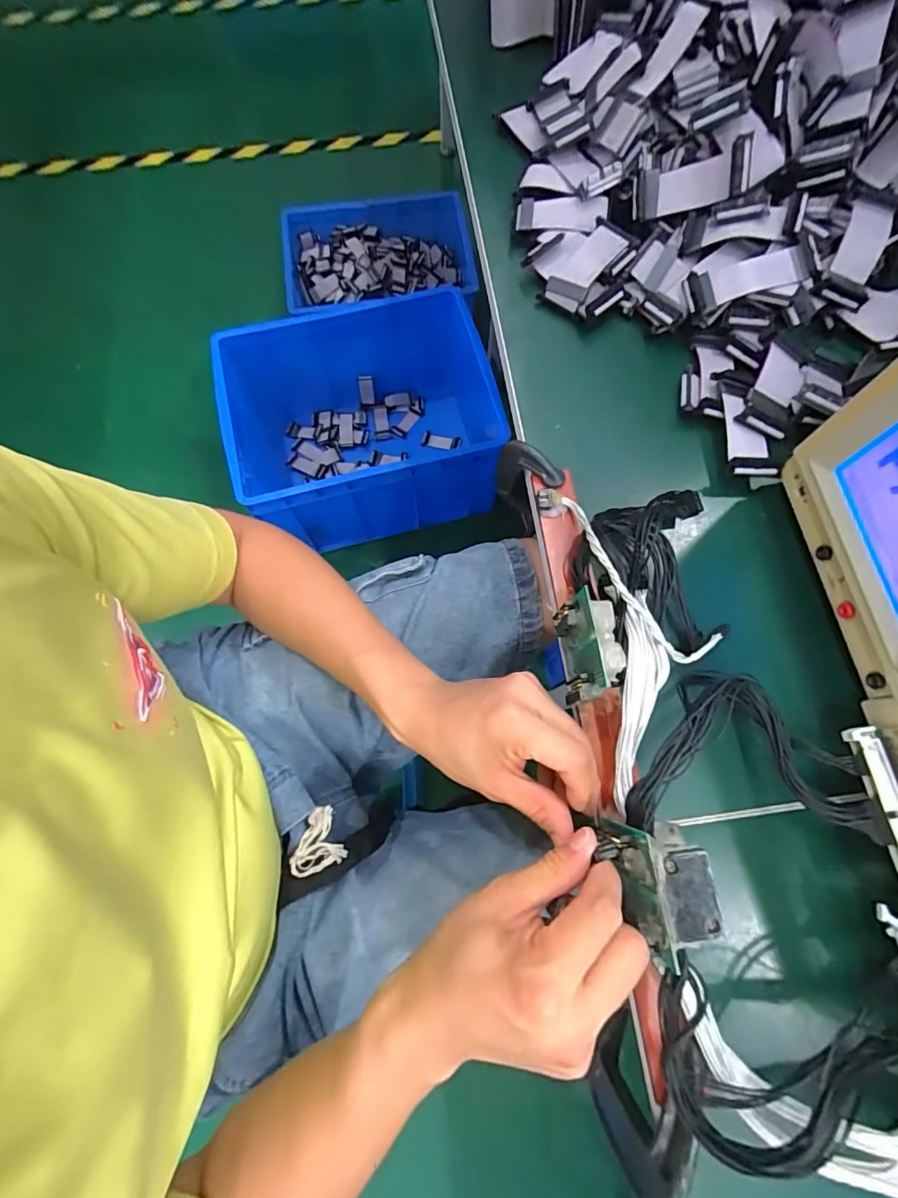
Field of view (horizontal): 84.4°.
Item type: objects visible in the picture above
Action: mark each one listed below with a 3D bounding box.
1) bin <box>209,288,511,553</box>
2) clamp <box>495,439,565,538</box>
[{"bbox_3d":[-0.182,-0.395,1.143,0.607,0.284,0.474,-13,73,-3],"label":"bin"},{"bbox_3d":[0.068,-0.096,0.442,0.055,0.115,0.015,36,76,11],"label":"clamp"}]

